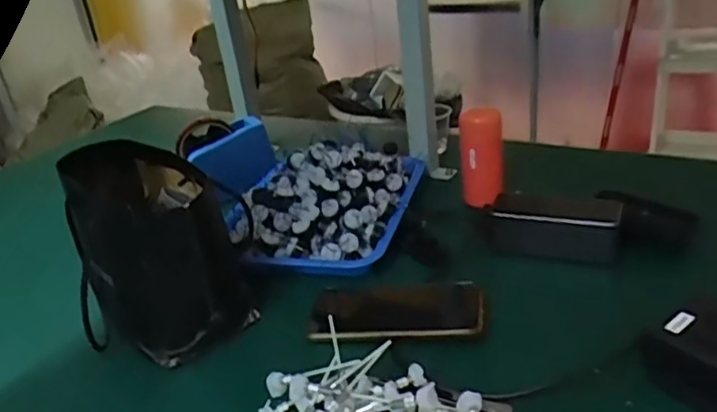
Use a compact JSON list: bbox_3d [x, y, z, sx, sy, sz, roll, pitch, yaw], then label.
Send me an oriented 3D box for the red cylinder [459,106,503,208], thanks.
[{"bbox_3d":[0.148,-0.059,0.724,0.052,0.116,0.039,-1,28,11],"label":"red cylinder"}]

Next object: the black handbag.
[{"bbox_3d":[-0.203,0.037,0.591,0.150,0.159,0.203,-20,31,-24],"label":"black handbag"}]

